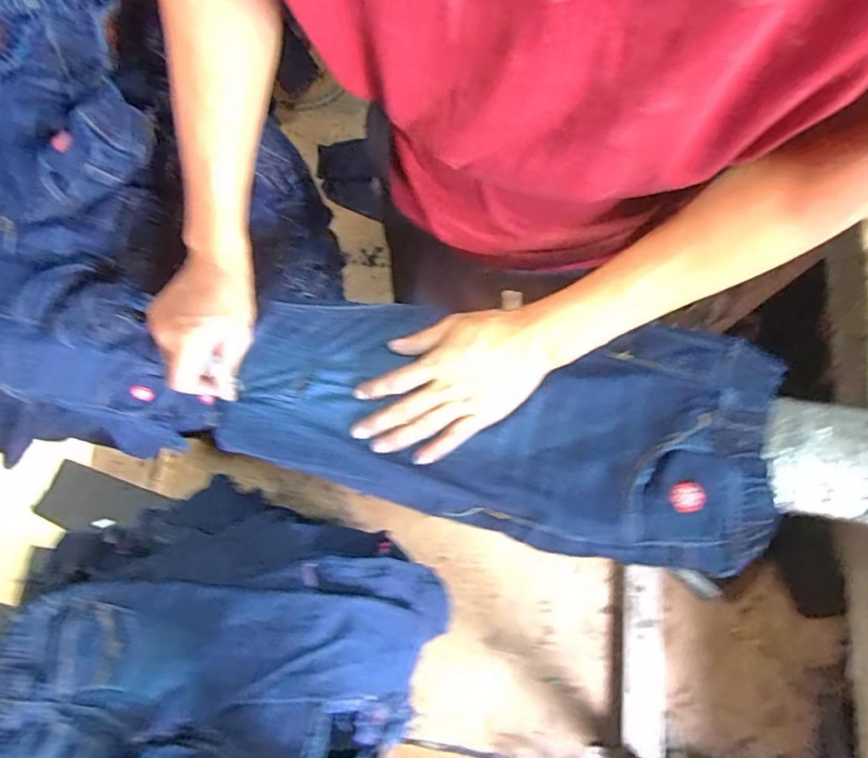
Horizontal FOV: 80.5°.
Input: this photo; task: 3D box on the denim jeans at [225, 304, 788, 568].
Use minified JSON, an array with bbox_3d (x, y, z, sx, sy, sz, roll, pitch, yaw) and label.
[{"bbox_3d":[0.047,0.028,0.468,0.476,0.030,0.205,9,74,10],"label":"denim jeans"}]

